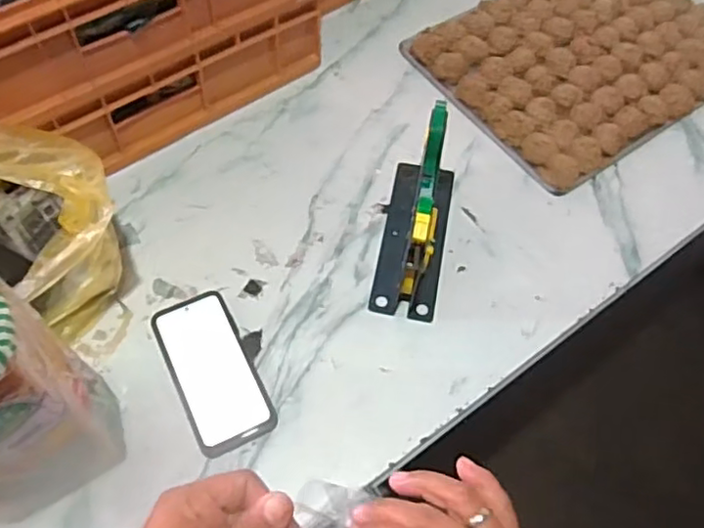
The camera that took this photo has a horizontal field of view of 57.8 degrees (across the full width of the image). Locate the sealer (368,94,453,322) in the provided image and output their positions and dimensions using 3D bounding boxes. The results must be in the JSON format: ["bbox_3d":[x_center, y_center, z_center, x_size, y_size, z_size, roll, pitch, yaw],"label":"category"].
[{"bbox_3d":[0.078,-0.068,0.701,0.076,0.144,0.209,11,60,2],"label":"sealer"}]

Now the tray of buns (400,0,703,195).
[{"bbox_3d":[0.338,-0.306,0.915,0.430,0.029,0.314,-31,66,-20],"label":"tray of buns"}]

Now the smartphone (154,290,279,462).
[{"bbox_3d":[-0.145,0.106,0.655,0.078,0.013,0.172,-23,64,-16],"label":"smartphone"}]

